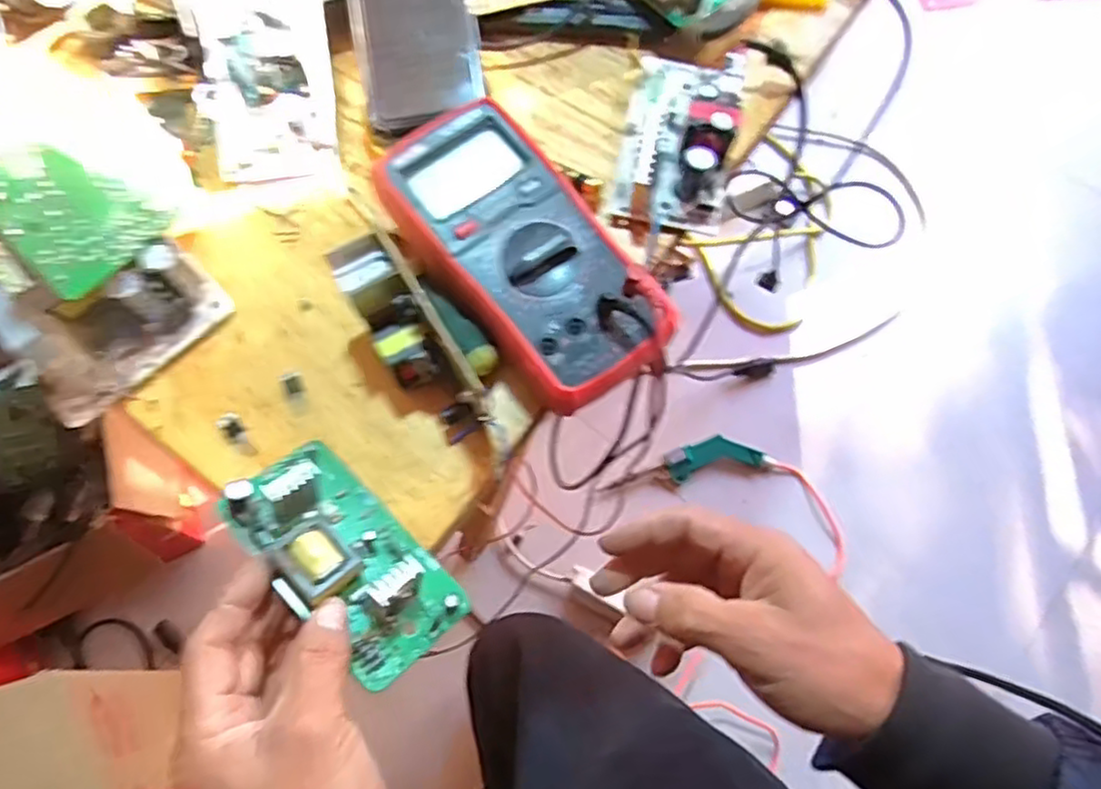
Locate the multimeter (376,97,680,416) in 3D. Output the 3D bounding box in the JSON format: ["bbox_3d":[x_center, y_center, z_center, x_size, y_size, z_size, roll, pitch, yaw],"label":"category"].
[{"bbox_3d":[-0.015,-0.079,0.382,0.088,0.032,0.178,-34,71,-10],"label":"multimeter"}]

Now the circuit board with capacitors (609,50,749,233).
[{"bbox_3d":[0.082,-0.166,0.436,0.068,0.038,0.126,13,70,8],"label":"circuit board with capacitors"}]

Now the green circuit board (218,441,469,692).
[{"bbox_3d":[-0.100,0.076,0.346,0.122,0.029,0.063,43,54,15],"label":"green circuit board"}]

